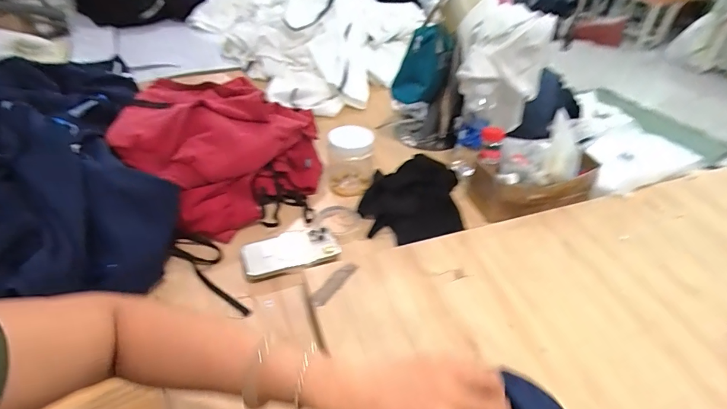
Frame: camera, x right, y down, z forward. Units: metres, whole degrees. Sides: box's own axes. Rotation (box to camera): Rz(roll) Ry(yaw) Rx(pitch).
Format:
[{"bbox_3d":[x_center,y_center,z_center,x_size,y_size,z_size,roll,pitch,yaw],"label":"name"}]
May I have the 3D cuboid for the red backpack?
[{"bbox_3d":[-0.305,-0.128,0.863,0.400,0.174,0.360,30,47,28],"label":"red backpack"}]

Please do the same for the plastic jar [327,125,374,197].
[{"bbox_3d":[-0.028,-0.105,0.895,0.101,0.123,0.124,-1,40,-6],"label":"plastic jar"}]

